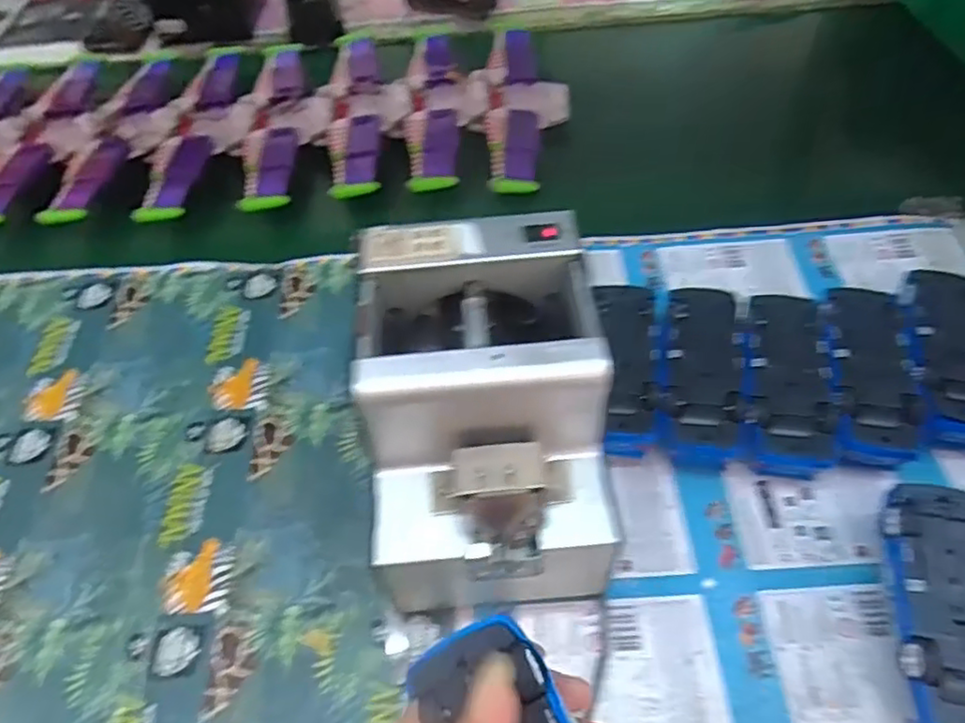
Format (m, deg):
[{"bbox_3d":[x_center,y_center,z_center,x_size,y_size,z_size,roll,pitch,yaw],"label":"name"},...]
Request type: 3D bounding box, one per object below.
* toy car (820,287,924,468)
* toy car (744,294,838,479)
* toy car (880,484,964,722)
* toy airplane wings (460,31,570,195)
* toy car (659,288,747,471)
[{"bbox_3d":[0.254,0.014,0.443,0.053,0.046,0.135,7,54,9],"label":"toy car"},{"bbox_3d":[0.200,0.017,0.442,0.053,0.043,0.130,7,54,9],"label":"toy car"},{"bbox_3d":[0.243,0.132,0.349,0.052,0.042,0.128,10,52,11],"label":"toy car"},{"bbox_3d":[0.037,-0.262,0.682,0.101,0.036,0.287,2,51,4],"label":"toy airplane wings"},{"bbox_3d":[0.147,0.011,0.451,0.053,0.043,0.130,7,54,8],"label":"toy car"}]

